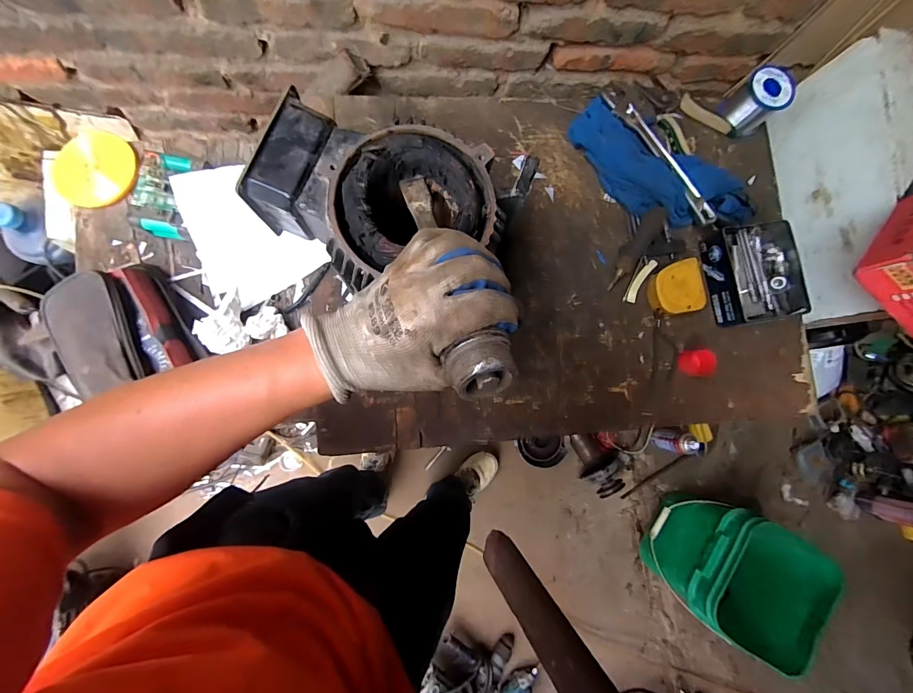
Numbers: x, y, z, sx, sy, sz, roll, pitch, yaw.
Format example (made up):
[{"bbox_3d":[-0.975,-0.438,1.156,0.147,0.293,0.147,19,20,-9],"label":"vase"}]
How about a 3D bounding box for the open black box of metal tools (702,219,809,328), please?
[{"bbox_3d":[0.394,-0.096,0.520,0.098,0.045,0.124,-8,85,-8],"label":"open black box of metal tools"}]

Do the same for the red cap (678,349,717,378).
[{"bbox_3d":[0.326,0.023,0.527,0.044,0.022,0.035,4,84,-7],"label":"red cap"}]

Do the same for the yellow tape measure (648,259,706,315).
[{"bbox_3d":[0.294,-0.078,0.525,0.066,0.034,0.069,1,84,-7],"label":"yellow tape measure"}]

